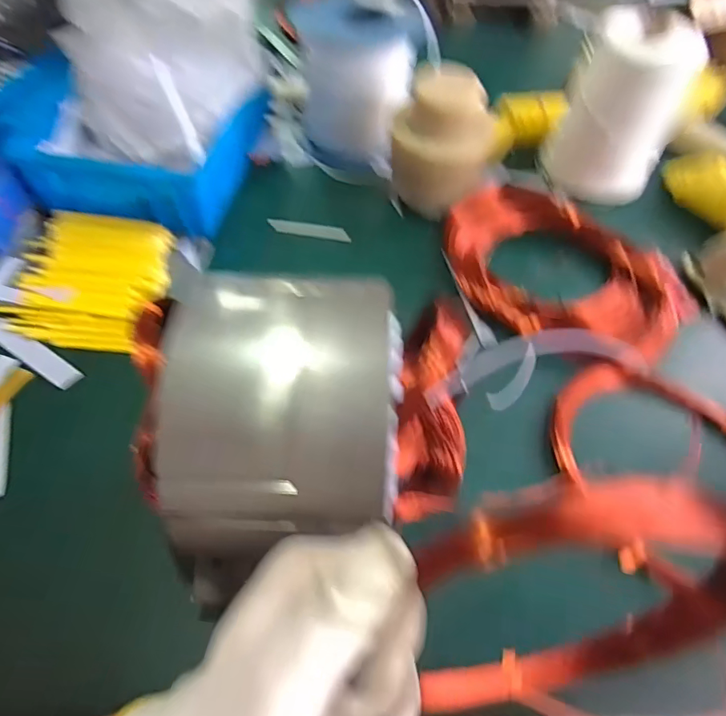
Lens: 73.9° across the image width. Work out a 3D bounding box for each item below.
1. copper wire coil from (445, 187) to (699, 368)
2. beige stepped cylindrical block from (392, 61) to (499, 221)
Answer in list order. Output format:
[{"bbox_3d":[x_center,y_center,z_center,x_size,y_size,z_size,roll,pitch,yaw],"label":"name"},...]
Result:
[{"bbox_3d":[0.200,-0.092,0.487,0.252,0.039,0.179,30,60,17],"label":"copper wire coil"},{"bbox_3d":[0.083,-0.226,0.516,0.087,0.122,0.100,-35,64,-22],"label":"beige stepped cylindrical block"}]

